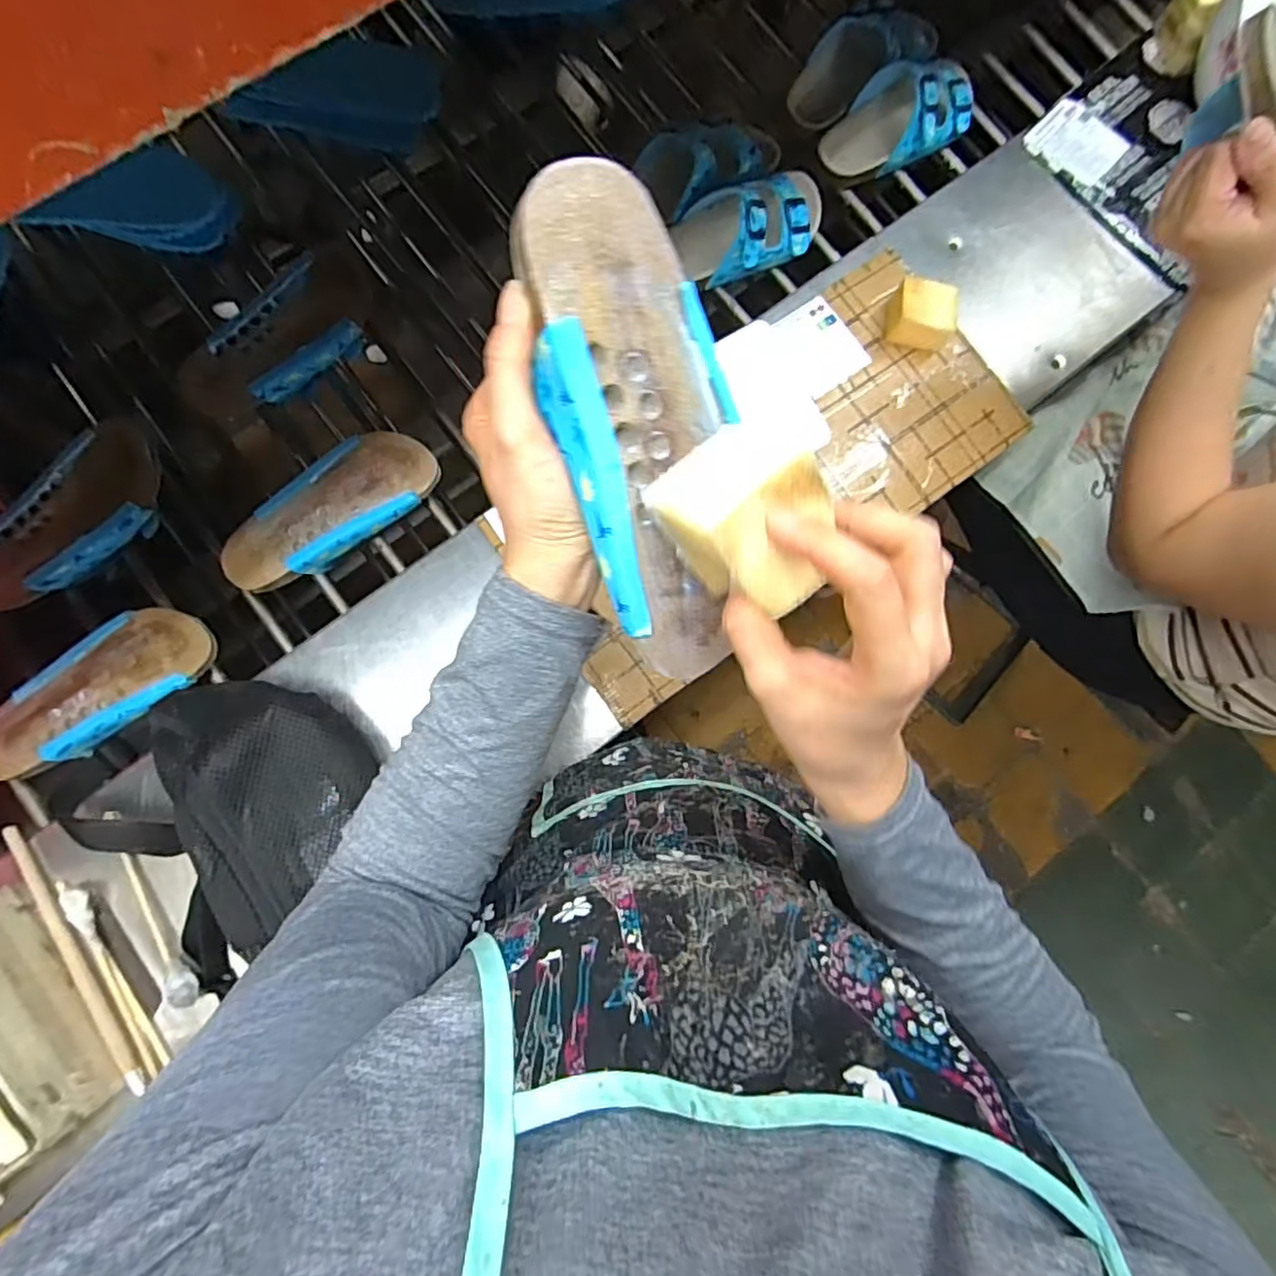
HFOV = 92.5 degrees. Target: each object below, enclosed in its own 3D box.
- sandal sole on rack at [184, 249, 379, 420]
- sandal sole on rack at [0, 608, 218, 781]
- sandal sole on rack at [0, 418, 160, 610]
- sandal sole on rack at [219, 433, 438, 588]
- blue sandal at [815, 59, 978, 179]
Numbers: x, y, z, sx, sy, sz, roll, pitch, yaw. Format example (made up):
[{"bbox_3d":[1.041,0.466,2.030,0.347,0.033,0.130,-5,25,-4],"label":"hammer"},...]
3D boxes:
[{"bbox_3d":[-0.350,-0.291,0.605,0.097,0.054,0.200,44,83,3],"label":"sandal sole on rack"},{"bbox_3d":[-0.484,0.047,0.542,0.212,0.016,0.089,-38,86,-6],"label":"sandal sole on rack"},{"bbox_3d":[-0.526,-0.104,0.568,0.213,0.047,0.093,-40,86,-7],"label":"sandal sole on rack"},{"bbox_3d":[-0.289,-0.122,0.570,0.206,0.023,0.083,-34,85,-6],"label":"sandal sole on rack"},{"bbox_3d":[0.287,-0.570,0.665,0.181,0.064,0.086,-25,85,-5],"label":"blue sandal"}]

